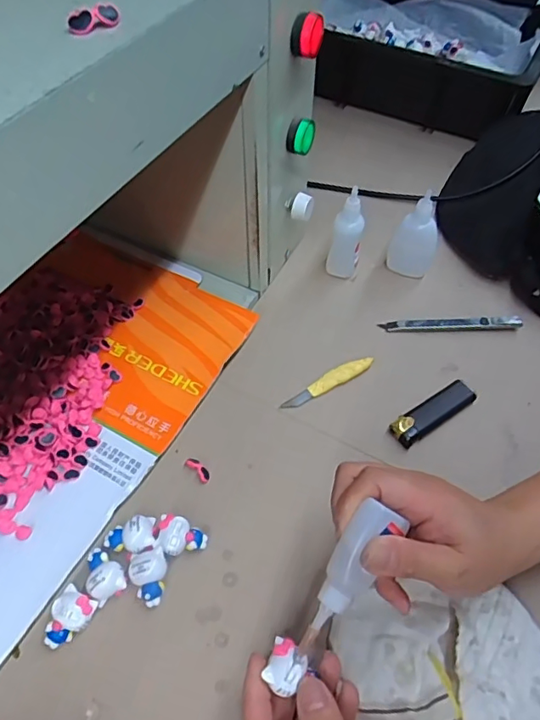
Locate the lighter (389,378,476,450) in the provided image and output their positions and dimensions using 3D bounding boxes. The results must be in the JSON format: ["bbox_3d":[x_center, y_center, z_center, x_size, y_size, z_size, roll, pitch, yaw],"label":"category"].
[{"bbox_3d":[0.134,0.043,0.440,0.080,0.009,0.024,-28,61,-20],"label":"lighter"}]

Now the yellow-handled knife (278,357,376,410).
[{"bbox_3d":[0.050,0.019,0.462,0.090,0.011,0.017,-21,59,-17],"label":"yellow-handled knife"}]

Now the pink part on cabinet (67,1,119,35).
[{"bbox_3d":[-0.080,-0.155,0.242,0.023,0.008,0.009,-26,58,-19],"label":"pink part on cabinet"}]

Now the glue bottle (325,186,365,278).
[{"bbox_3d":[0.074,-0.117,0.518,0.028,0.092,0.027,13,56,5],"label":"glue bottle"}]

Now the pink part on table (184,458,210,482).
[{"bbox_3d":[-0.056,0.084,0.413,0.023,0.004,0.009,39,62,21],"label":"pink part on table"}]

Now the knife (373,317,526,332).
[{"bbox_3d":[0.170,-0.033,0.500,0.130,0.010,0.012,0,56,-4],"label":"knife"}]

